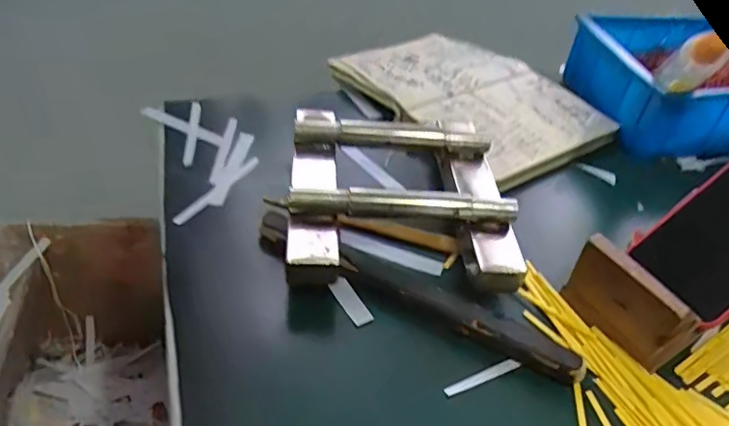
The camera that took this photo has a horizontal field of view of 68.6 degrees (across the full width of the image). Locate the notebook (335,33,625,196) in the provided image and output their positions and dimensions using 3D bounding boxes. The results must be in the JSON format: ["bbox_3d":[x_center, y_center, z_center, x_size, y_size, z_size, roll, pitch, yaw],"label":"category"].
[{"bbox_3d":[0.124,-0.143,0.643,0.234,0.029,0.285,-24,49,-30],"label":"notebook"}]

